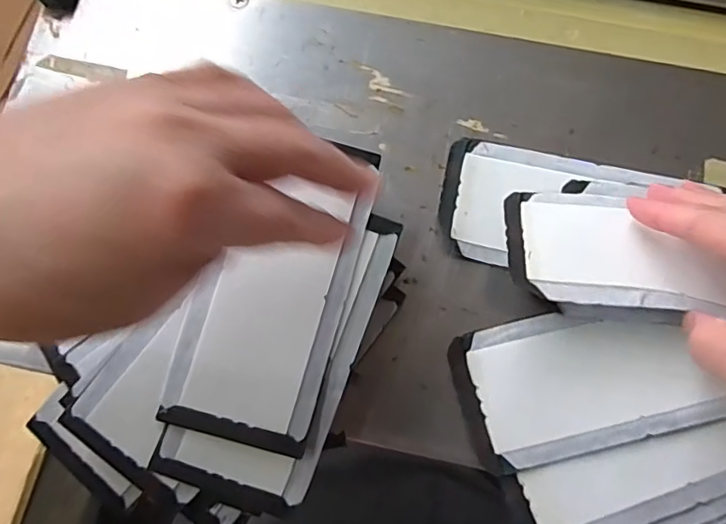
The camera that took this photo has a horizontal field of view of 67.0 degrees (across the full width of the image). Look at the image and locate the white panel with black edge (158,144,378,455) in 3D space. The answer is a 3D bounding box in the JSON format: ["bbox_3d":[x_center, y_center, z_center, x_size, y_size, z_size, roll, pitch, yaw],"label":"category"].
[{"bbox_3d":[-0.043,0.012,0.262,0.068,0.013,0.144,15,79,4],"label":"white panel with black edge"}]

